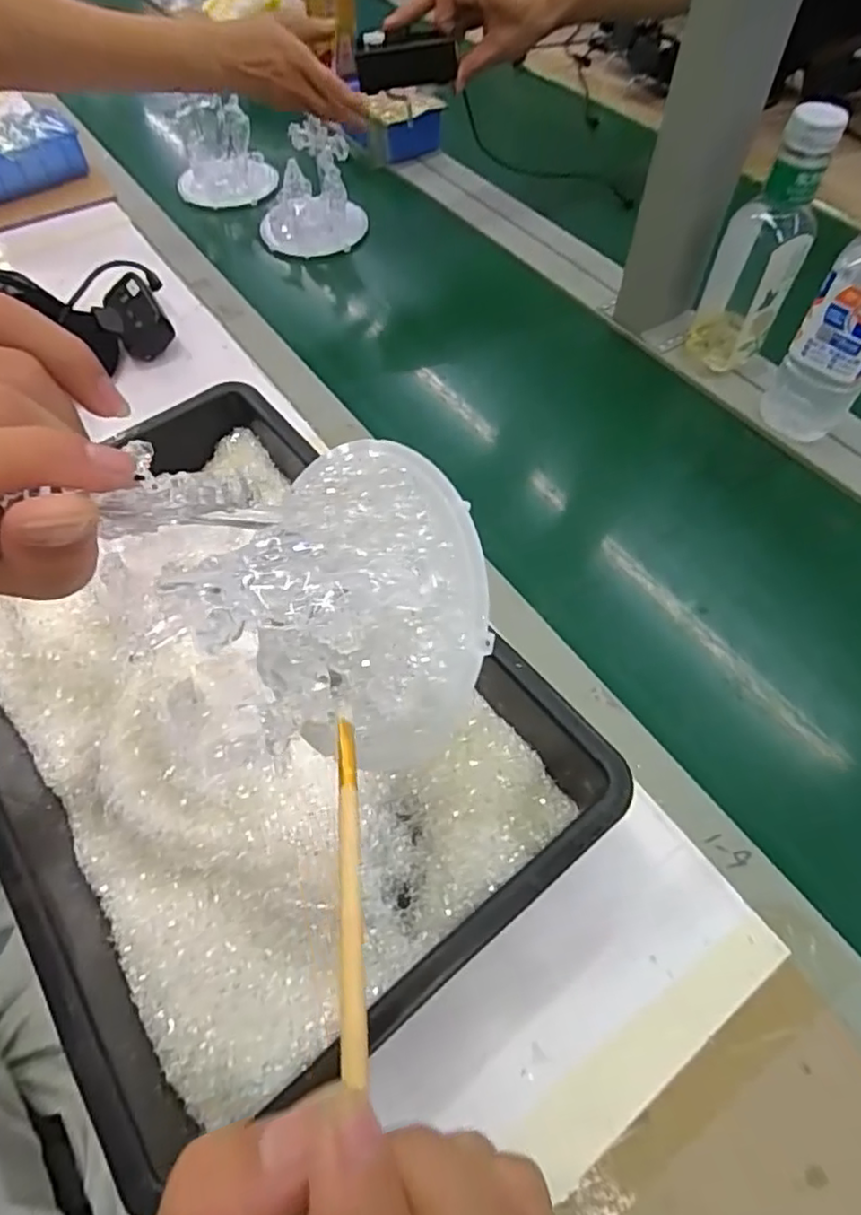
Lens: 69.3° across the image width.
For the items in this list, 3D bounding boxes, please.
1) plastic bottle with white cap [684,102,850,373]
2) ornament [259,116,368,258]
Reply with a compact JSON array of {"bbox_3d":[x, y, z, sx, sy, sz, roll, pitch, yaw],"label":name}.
[{"bbox_3d":[0.294,-0.321,0.554,0.070,0.207,0.074,19,60,12],"label":"plastic bottle with white cap"},{"bbox_3d":[-0.147,-0.494,0.735,0.123,0.097,0.100,-11,58,-6],"label":"ornament"}]

